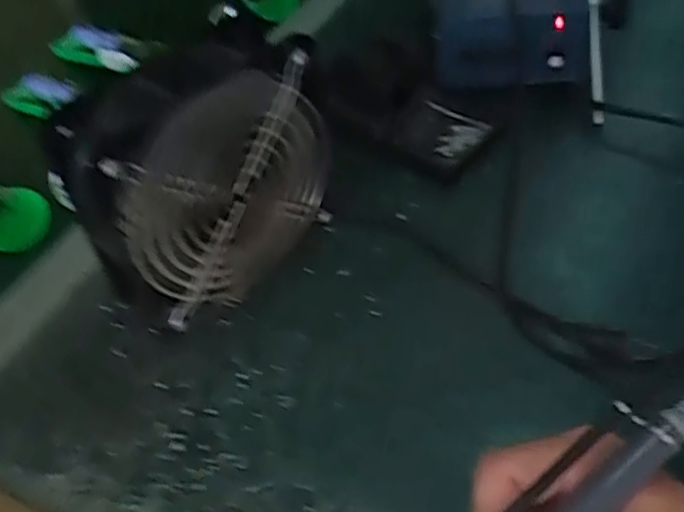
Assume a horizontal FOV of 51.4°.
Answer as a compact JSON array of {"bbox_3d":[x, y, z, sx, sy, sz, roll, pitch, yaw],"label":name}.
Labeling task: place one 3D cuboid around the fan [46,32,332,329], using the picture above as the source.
[{"bbox_3d":[-0.081,-0.038,0.409,0.149,0.163,0.056,-31,54,-26],"label":"fan"}]

